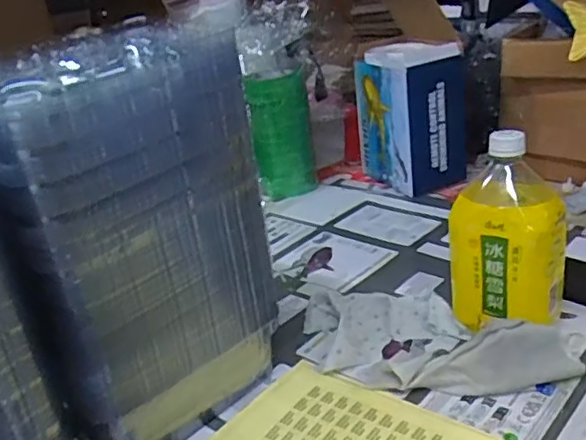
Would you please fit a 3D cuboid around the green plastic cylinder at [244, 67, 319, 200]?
[{"bbox_3d":[-0.019,-0.143,1.018,0.101,0.199,0.076,-11,23,-7],"label":"green plastic cylinder"}]

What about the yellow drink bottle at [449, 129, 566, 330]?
[{"bbox_3d":[0.205,0.018,0.583,0.103,0.194,0.093,3,25,24],"label":"yellow drink bottle"}]

